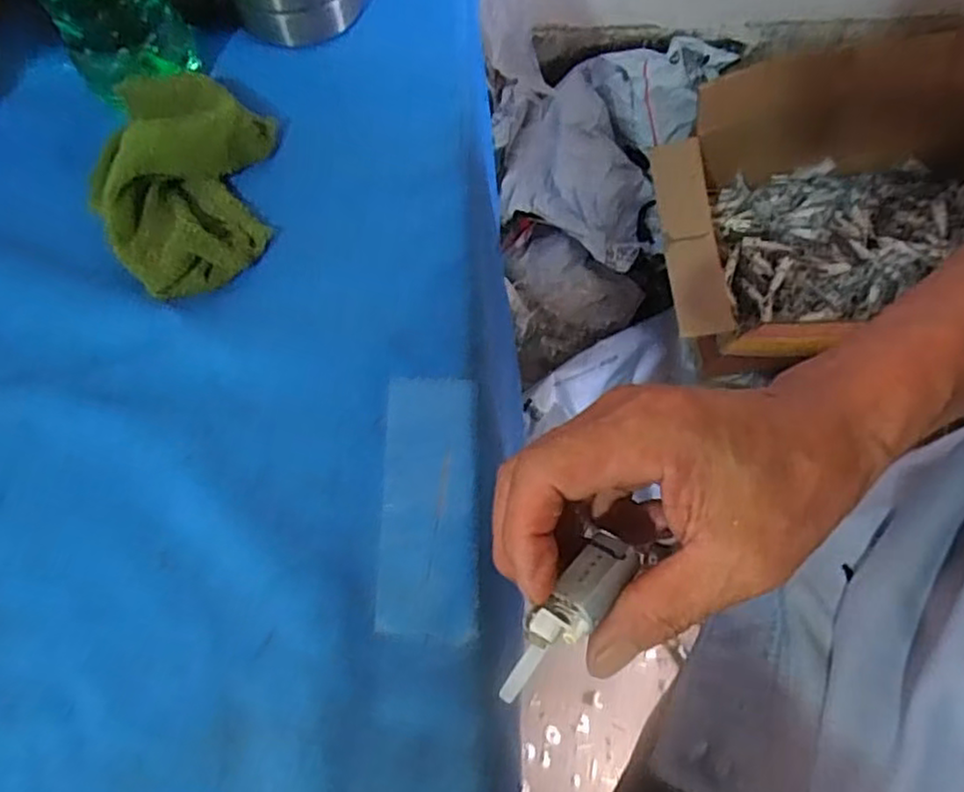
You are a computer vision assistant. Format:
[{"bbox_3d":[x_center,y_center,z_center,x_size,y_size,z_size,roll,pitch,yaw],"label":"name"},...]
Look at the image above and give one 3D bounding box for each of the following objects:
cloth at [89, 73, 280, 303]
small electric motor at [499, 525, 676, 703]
[{"bbox_3d":[-0.150,-0.108,0.348,0.077,0.034,0.117,-4,66,-1],"label":"cloth"},{"bbox_3d":[0.030,0.070,0.237,0.022,0.016,0.073,41,71,16],"label":"small electric motor"}]

